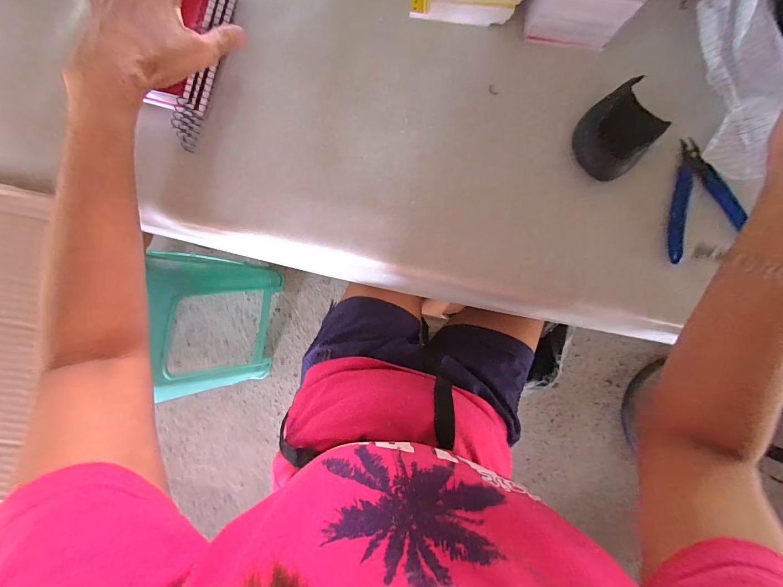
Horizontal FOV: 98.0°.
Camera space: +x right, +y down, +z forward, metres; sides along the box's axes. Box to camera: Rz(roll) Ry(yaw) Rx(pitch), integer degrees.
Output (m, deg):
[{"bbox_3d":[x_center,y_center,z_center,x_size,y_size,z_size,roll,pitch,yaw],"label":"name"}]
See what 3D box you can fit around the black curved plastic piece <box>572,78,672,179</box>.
[{"bbox_3d":[0.216,-0.153,0.327,0.077,0.026,0.065,-43,89,-3],"label":"black curved plastic piece"}]

